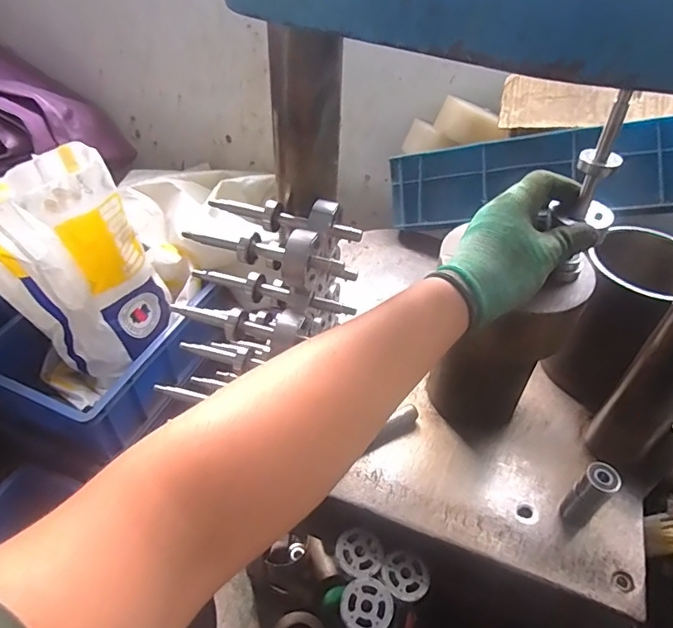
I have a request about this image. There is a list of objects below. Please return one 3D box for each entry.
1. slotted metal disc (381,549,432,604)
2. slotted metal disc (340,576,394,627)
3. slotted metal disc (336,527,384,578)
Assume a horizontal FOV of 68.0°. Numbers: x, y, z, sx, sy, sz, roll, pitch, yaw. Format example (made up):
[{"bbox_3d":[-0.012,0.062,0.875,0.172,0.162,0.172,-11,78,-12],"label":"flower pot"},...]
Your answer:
[{"bbox_3d":[0.074,0.279,0.532,0.051,0.007,0.047,1,44,-1],"label":"slotted metal disc"},{"bbox_3d":[0.031,0.296,0.505,0.052,0.005,0.054,1,44,-1],"label":"slotted metal disc"},{"bbox_3d":[0.025,0.256,0.538,0.051,0.004,0.049,1,44,-1],"label":"slotted metal disc"}]

